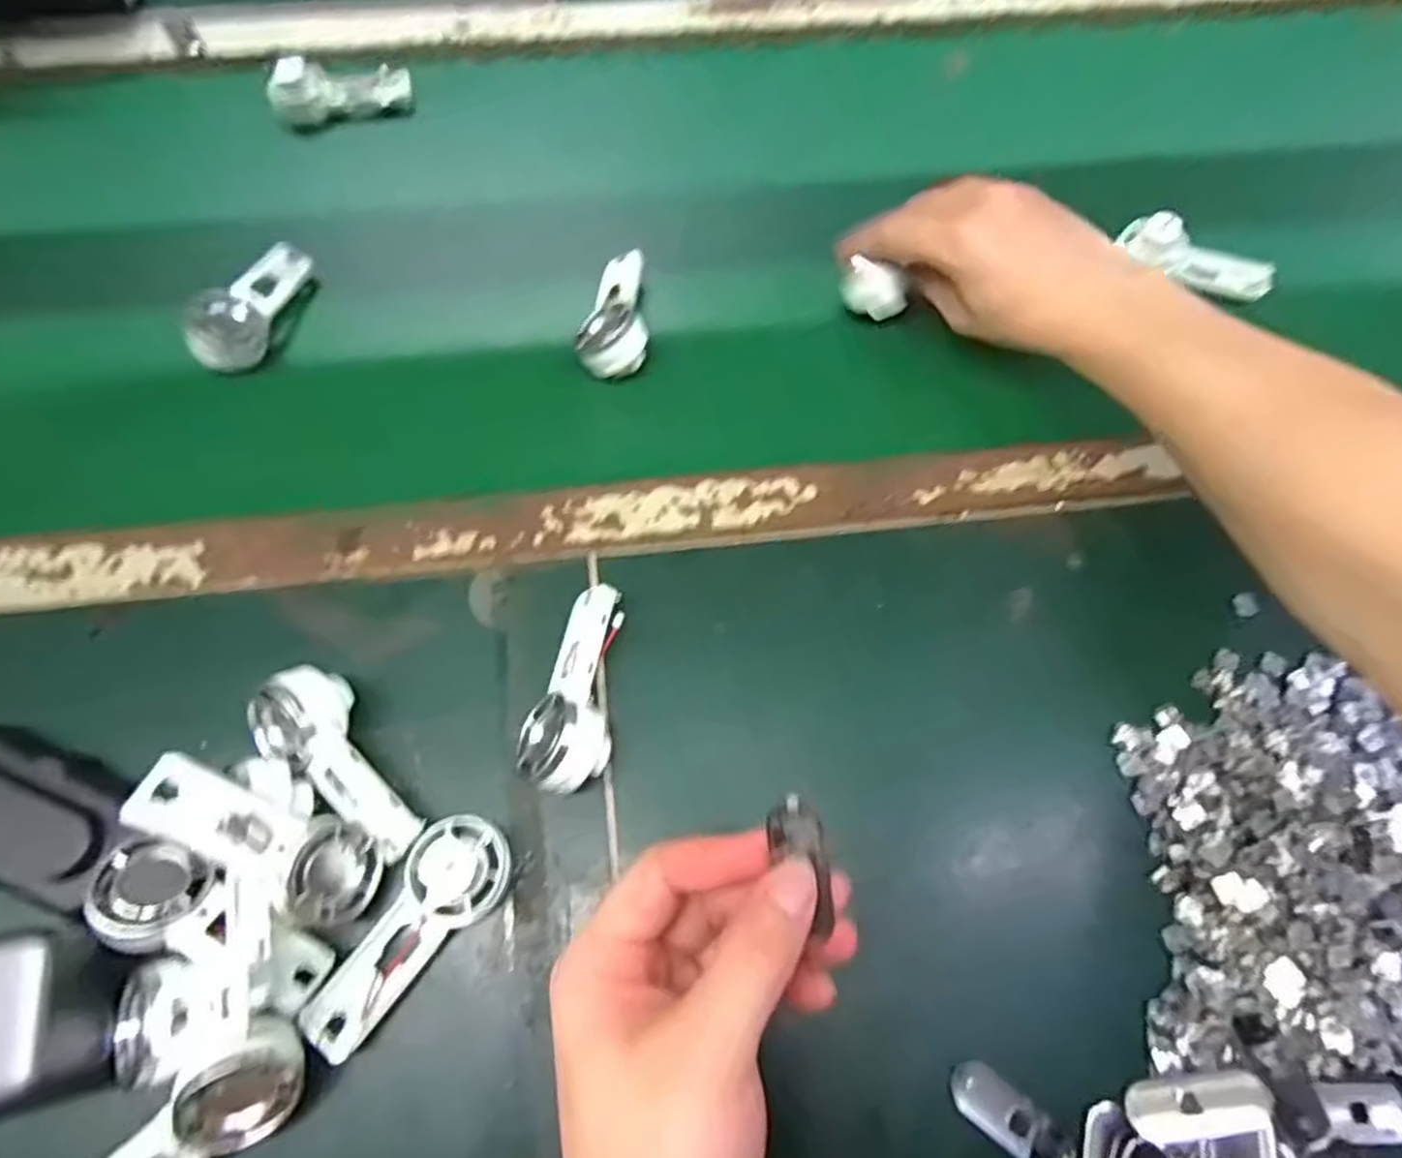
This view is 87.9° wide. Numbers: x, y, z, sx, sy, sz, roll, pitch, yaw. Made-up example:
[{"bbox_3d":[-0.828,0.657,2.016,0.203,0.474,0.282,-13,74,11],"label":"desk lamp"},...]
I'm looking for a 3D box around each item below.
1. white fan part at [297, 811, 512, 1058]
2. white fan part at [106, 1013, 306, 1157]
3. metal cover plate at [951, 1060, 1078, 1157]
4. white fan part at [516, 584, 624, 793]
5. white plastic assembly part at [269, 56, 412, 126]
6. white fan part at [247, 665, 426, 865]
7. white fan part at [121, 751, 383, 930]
[{"bbox_3d":[-0.118,0.141,0.294,0.039,0.021,0.095,36,69,14],"label":"white fan part"},{"bbox_3d":[-0.183,0.201,0.256,0.095,0.036,0.030,-40,72,-18],"label":"white fan part"},{"bbox_3d":[0.121,0.211,0.283,0.048,0.009,0.020,36,69,14],"label":"metal cover plate"},{"bbox_3d":[-0.058,0.047,0.329,0.039,0.036,0.095,3,65,0],"label":"white fan part"},{"bbox_3d":[-0.256,-0.350,0.520,0.092,0.031,0.034,-15,66,-8],"label":"white plastic assembly part"},{"bbox_3d":[-0.150,0.076,0.310,0.093,0.037,0.040,36,69,14],"label":"white fan part"},{"bbox_3d":[-0.165,0.098,0.275,0.023,0.094,0.036,8,58,45],"label":"white fan part"}]

